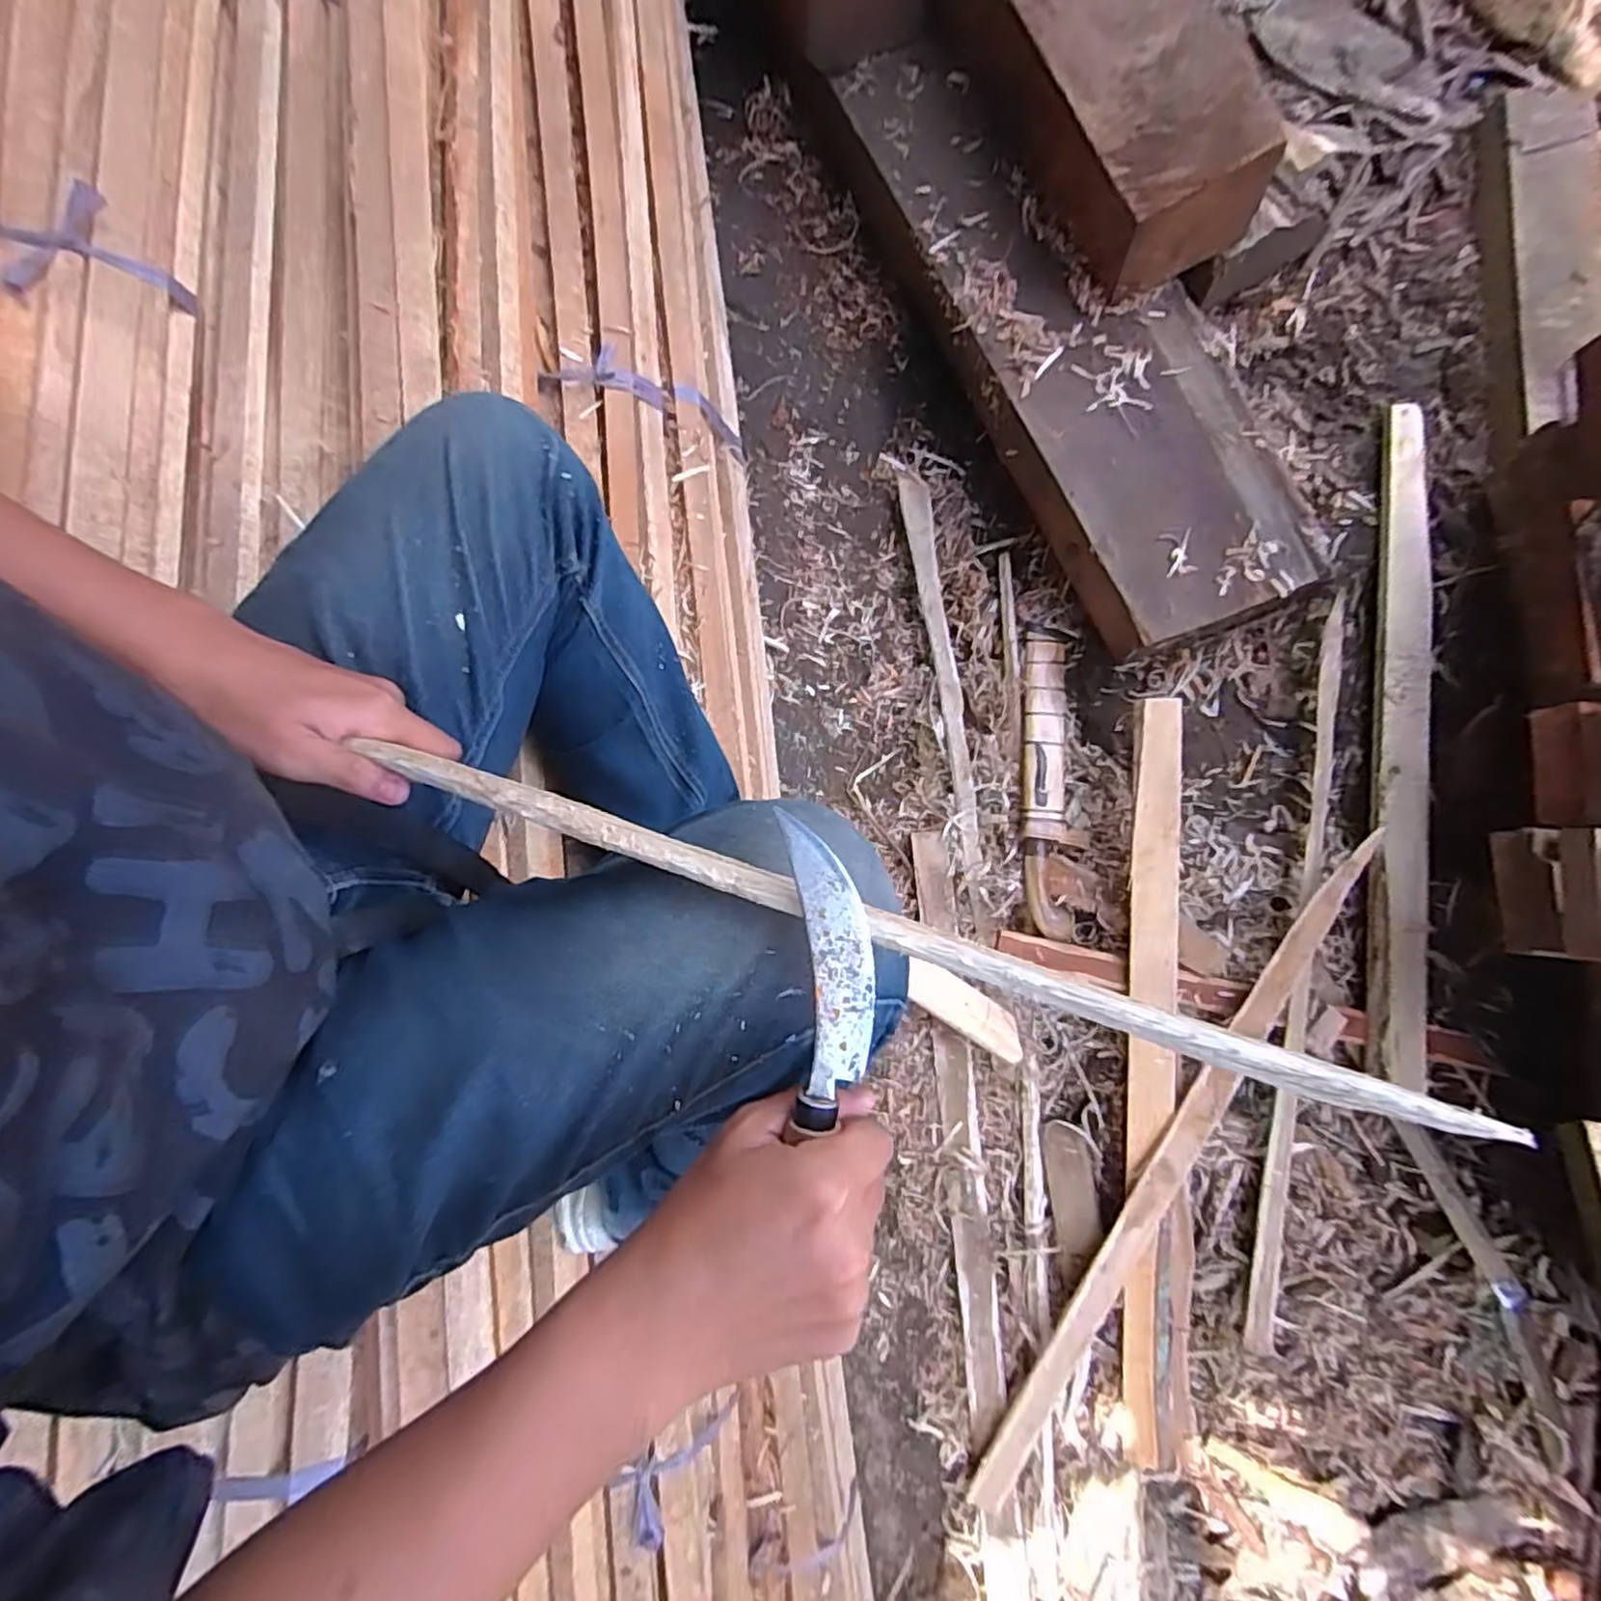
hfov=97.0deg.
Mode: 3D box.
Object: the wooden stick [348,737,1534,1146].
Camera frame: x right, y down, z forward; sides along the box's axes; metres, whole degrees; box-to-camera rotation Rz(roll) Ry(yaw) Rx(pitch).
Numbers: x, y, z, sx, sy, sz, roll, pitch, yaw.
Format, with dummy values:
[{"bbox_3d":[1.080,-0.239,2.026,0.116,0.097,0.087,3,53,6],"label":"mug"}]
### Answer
[{"bbox_3d":[-0.001,0.040,0.286,0.455,0.012,0.015,17,77,18],"label":"wooden stick"}]

